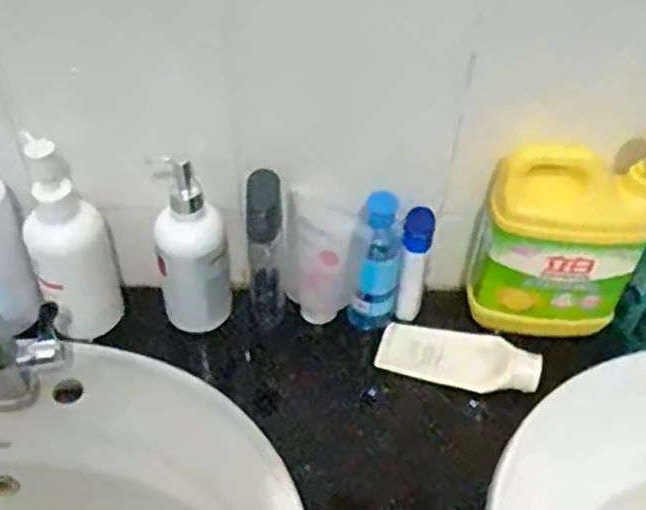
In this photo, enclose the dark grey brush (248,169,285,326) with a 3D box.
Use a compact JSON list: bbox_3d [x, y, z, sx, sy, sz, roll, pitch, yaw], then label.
[{"bbox_3d":[-0.054,0.001,0.706,0.032,0.173,0.041,-1,45,-5],"label":"dark grey brush"}]

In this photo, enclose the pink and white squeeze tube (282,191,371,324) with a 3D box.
[{"bbox_3d":[0.005,0.005,0.733,0.075,0.142,0.042,17,37,13],"label":"pink and white squeeze tube"}]

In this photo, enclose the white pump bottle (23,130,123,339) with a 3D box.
[{"bbox_3d":[-0.235,-0.009,0.680,0.073,0.213,0.082,-14,48,-17],"label":"white pump bottle"}]

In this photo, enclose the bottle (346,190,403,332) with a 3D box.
[{"bbox_3d":[0.053,0.011,0.716,0.045,0.152,0.037,11,45,7],"label":"bottle"}]

